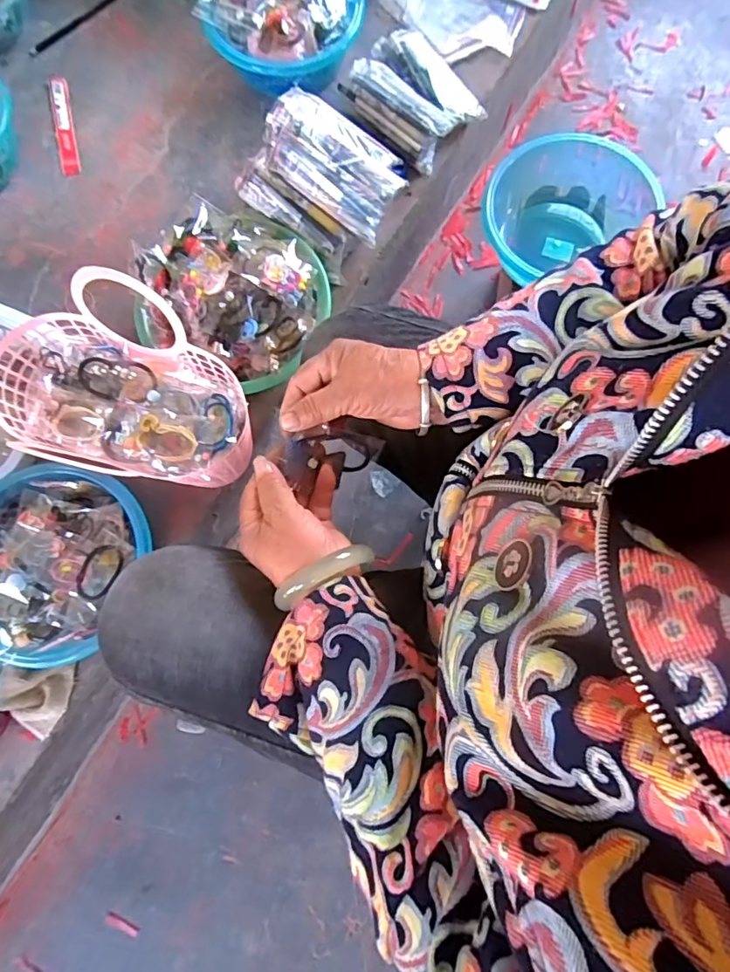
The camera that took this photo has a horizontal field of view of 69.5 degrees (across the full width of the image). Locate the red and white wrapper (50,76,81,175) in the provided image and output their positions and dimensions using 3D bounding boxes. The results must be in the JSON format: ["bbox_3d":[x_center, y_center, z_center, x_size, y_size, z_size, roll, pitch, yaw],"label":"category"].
[{"bbox_3d":[-0.448,-0.539,0.783,0.029,0.004,0.181,-16,77,4],"label":"red and white wrapper"}]

